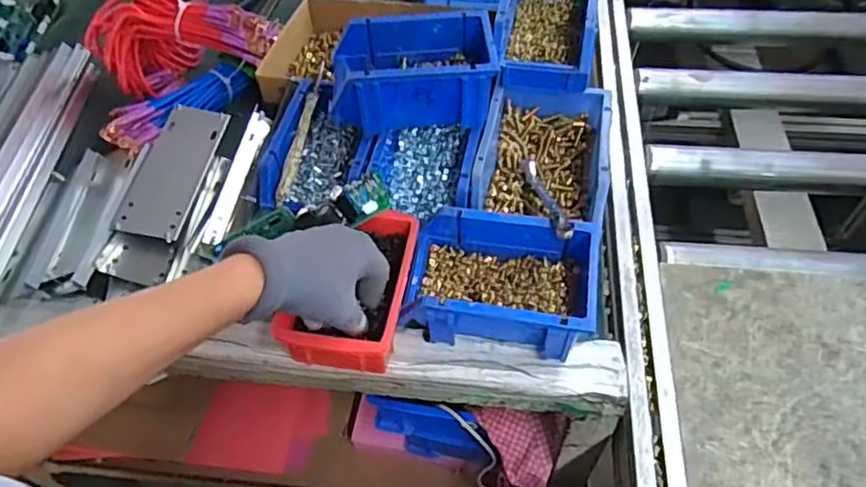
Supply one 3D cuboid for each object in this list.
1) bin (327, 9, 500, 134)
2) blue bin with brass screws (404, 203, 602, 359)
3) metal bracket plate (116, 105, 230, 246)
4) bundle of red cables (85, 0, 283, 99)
[{"bbox_3d":[-0.019,-0.168,0.588,0.151,0.064,0.102,-4,53,1],"label":"bin"},{"bbox_3d":[0.060,0.027,0.525,0.155,0.069,0.126,7,54,9],"label":"blue bin with brass screws"},{"bbox_3d":[-0.273,-0.079,0.633,0.062,0.012,0.172,10,55,-6],"label":"metal bracket plate"},{"bbox_3d":[-0.305,-0.245,0.734,0.217,0.108,0.107,-2,53,2],"label":"bundle of red cables"}]

